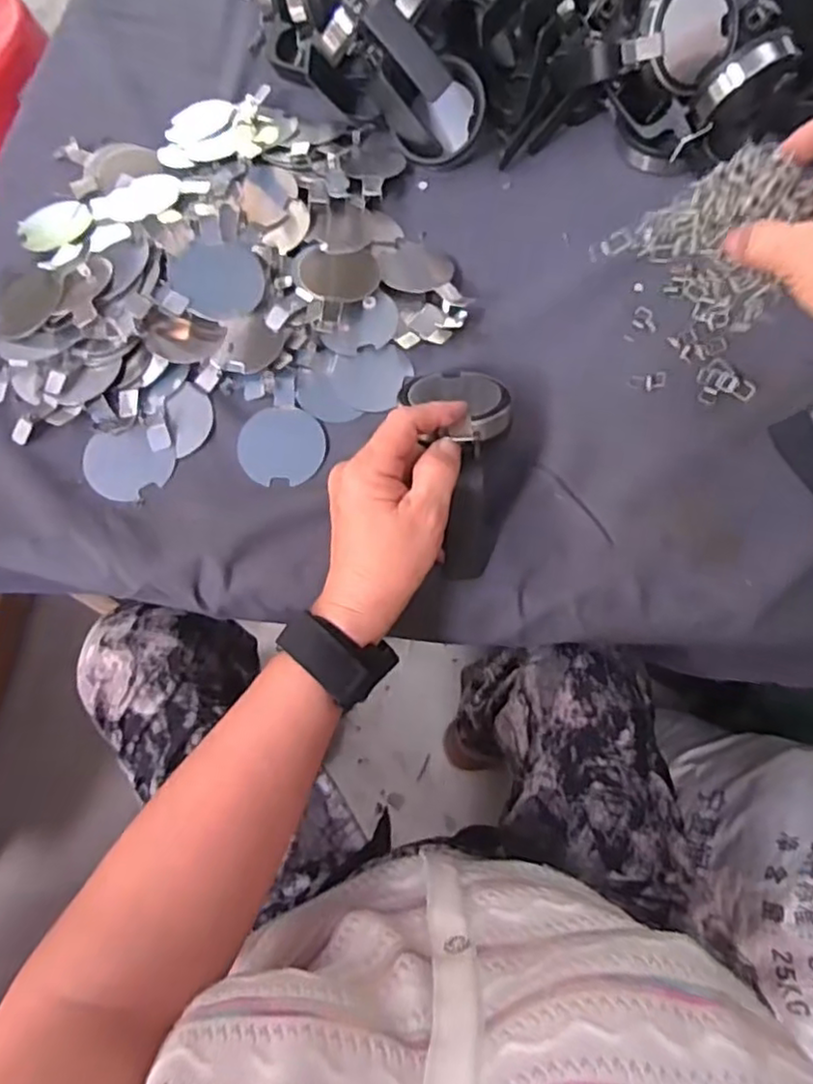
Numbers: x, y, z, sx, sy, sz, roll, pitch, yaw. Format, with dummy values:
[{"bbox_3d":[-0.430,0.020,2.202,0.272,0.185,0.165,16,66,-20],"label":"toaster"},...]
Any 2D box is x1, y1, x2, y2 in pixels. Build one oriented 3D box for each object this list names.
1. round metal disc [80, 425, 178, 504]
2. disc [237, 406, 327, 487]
[{"bbox_3d":[-0.180,-0.051,0.422,0.053,0.004,0.049,1,75,-5],"label":"round metal disc"},{"bbox_3d":[-0.082,-0.063,0.431,0.055,0.004,0.054,0,71,0],"label":"disc"}]

